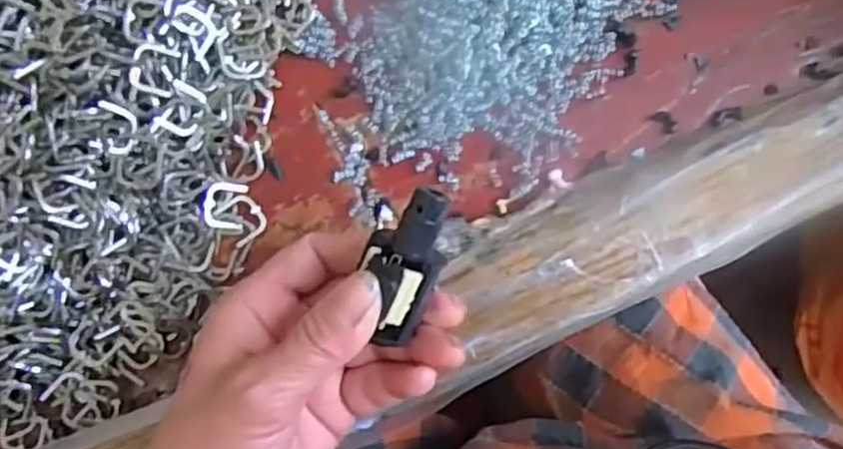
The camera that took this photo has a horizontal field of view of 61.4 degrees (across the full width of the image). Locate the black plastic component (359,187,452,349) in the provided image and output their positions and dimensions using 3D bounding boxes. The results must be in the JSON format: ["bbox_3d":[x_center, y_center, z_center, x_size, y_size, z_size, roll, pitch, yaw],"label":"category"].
[{"bbox_3d":[-0.005,0.013,0.227,0.022,0.014,0.049,12,91,6],"label":"black plastic component"}]

